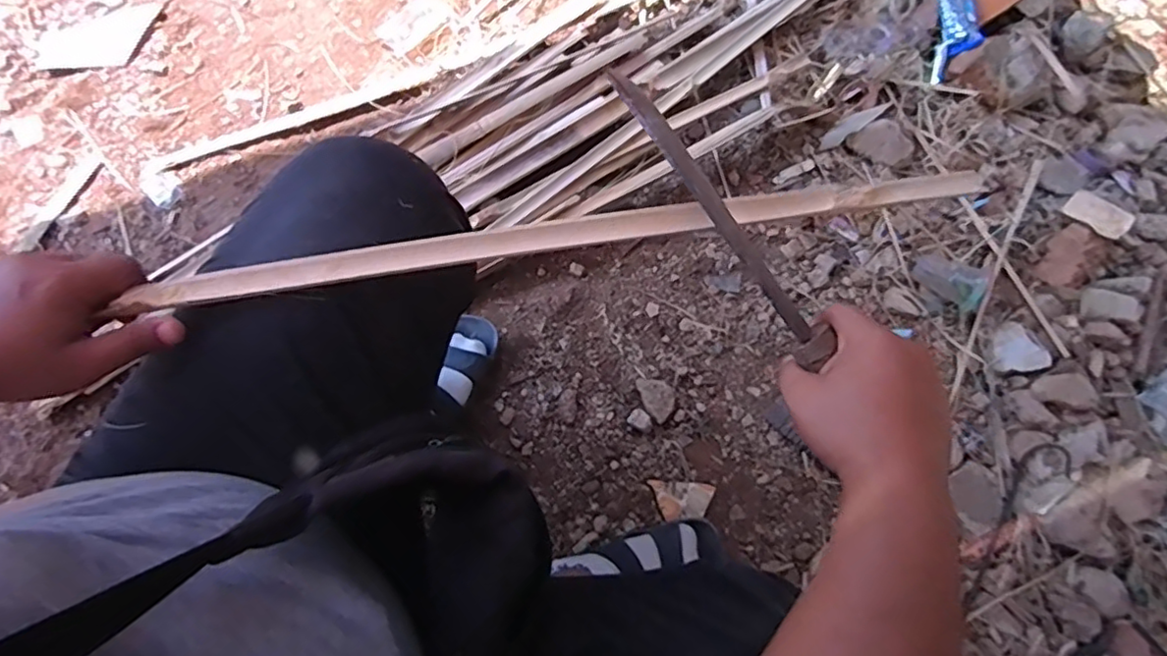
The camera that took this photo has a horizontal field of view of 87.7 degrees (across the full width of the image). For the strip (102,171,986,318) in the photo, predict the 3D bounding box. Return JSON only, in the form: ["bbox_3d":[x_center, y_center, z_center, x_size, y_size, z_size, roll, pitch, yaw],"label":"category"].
[{"bbox_3d":[-0.022,-0.061,0.416,0.563,0.013,0.022,-8,78,0],"label":"strip"}]

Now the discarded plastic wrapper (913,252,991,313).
[{"bbox_3d":[0.520,-0.071,0.857,0.099,0.031,0.051,38,76,9],"label":"discarded plastic wrapper"}]

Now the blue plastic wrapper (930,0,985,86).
[{"bbox_3d":[0.555,-0.463,0.905,0.053,0.040,0.208,8,78,3],"label":"blue plastic wrapper"}]

